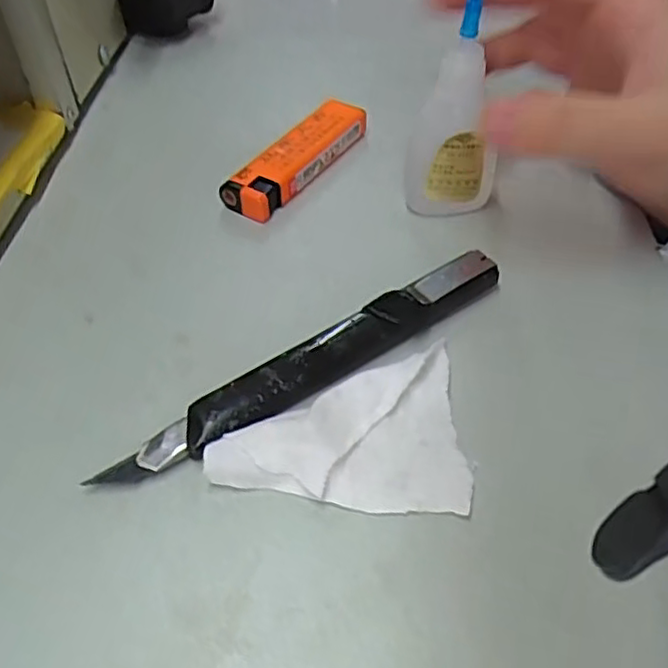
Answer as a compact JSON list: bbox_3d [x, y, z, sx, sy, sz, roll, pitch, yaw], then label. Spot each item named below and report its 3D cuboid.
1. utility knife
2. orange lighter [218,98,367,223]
[{"bbox_3d":[-0.004,0.009,0.210,0.142,0.013,0.018,-28,54,-23],"label":"utility knife"},{"bbox_3d":[-0.015,-0.076,0.286,0.023,0.017,0.076,29,54,23],"label":"orange lighter"}]

